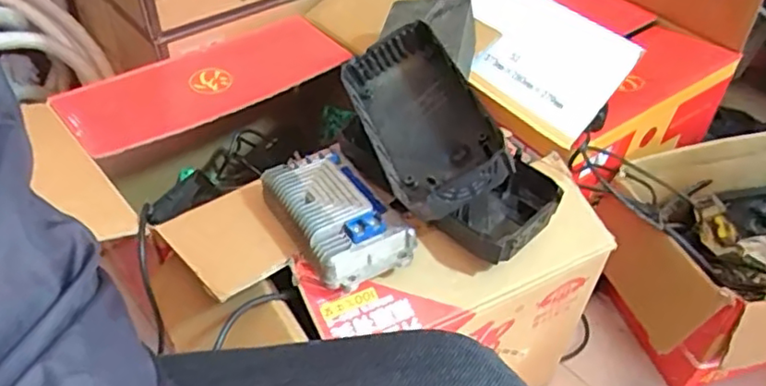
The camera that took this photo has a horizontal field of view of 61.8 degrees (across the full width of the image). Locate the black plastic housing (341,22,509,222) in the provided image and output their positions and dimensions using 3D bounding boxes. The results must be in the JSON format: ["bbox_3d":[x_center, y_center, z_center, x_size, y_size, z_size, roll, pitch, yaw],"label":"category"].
[{"bbox_3d":[0.037,-0.073,0.624,0.112,0.048,0.221,-31,47,6],"label":"black plastic housing"}]

